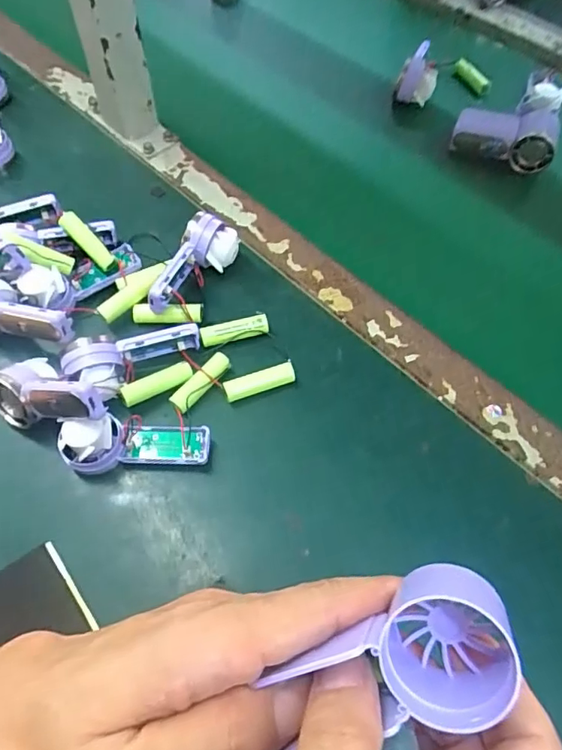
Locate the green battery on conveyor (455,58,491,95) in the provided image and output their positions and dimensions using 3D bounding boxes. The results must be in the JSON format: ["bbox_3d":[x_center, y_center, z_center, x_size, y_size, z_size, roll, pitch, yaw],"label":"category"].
[{"bbox_3d":[0.197,-0.307,0.553,0.016,0.016,0.044,-37,80,-19],"label":"green battery on conveyor"}]

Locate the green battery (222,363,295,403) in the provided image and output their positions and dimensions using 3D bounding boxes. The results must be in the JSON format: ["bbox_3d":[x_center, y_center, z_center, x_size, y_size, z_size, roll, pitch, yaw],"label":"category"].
[{"bbox_3d":[-0.015,0.005,0.376,0.050,0.013,0.012,-17,62,-10],"label":"green battery"}]

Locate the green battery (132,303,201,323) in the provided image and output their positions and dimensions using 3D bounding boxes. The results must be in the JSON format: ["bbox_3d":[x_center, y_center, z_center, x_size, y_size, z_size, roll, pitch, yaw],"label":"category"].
[{"bbox_3d":[-0.085,-0.045,0.397,0.051,0.012,0.014,-3,61,-2],"label":"green battery"}]

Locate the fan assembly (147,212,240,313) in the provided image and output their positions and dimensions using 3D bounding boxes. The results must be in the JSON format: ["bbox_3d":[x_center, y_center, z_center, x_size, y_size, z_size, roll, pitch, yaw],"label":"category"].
[{"bbox_3d":[-0.072,-0.081,0.405,0.031,0.039,0.088,33,66,17],"label":"fan assembly"}]

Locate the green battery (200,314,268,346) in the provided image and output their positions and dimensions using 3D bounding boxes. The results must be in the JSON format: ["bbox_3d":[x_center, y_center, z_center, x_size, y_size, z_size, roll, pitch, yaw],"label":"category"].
[{"bbox_3d":[-0.034,-0.032,0.396,0.050,0.011,0.013,-11,62,-6],"label":"green battery"}]

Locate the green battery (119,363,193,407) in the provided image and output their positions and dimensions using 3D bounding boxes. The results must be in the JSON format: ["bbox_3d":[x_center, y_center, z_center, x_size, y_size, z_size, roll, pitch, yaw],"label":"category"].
[{"bbox_3d":[-0.085,0.007,0.370,0.050,0.015,0.012,-25,64,-14],"label":"green battery"}]

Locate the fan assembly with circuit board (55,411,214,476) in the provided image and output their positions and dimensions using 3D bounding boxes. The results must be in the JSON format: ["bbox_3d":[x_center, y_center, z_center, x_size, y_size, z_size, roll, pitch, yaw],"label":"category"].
[{"bbox_3d":[-0.092,0.042,0.342,0.089,0.036,0.033,-6,61,-4],"label":"fan assembly with circuit board"}]

